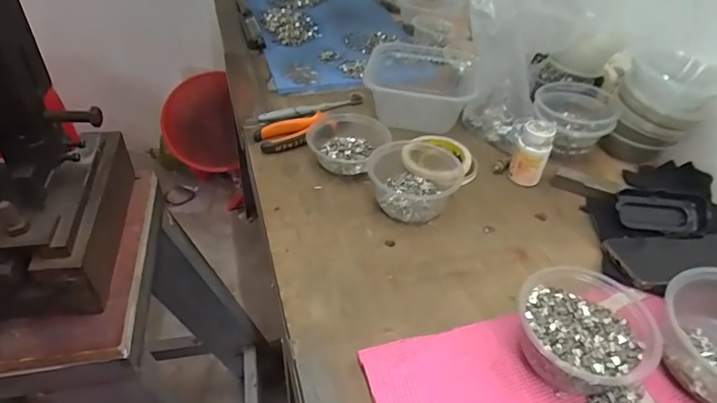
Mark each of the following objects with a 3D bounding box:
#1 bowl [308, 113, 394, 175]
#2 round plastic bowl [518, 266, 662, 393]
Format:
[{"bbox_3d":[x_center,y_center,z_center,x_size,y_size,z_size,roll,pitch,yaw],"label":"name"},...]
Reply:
[{"bbox_3d":[-0.017,-0.081,0.671,0.114,0.044,0.116,8,41,6],"label":"bowl"},{"bbox_3d":[0.199,0.119,0.429,0.106,0.064,0.111,2,41,-2],"label":"round plastic bowl"}]

